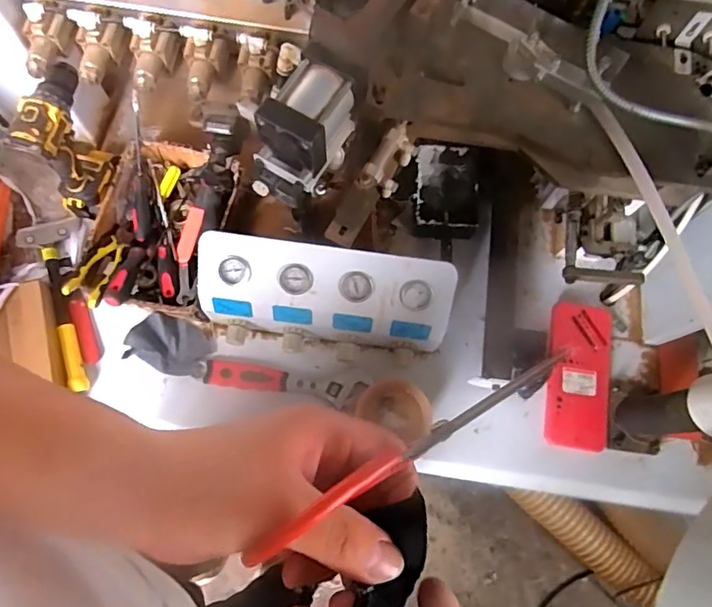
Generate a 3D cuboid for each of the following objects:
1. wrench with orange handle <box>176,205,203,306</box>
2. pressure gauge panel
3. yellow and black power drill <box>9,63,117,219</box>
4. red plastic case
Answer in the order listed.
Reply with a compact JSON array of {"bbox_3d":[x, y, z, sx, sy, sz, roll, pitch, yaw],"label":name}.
[{"bbox_3d":[-0.274,-0.076,0.873,0.040,0.031,0.171,-1,73,-3],"label":"wrench with orange handle"},{"bbox_3d":[-0.046,-0.010,0.809,0.366,0.149,0.105,7,73,0],"label":"pressure gauge panel"},{"bbox_3d":[-0.442,-0.247,0.817,0.082,0.196,0.140,0,73,-2],"label":"yellow and black power drill"},{"bbox_3d":[0.368,0.118,0.882,0.101,0.030,0.237,11,73,1],"label":"red plastic case"}]

